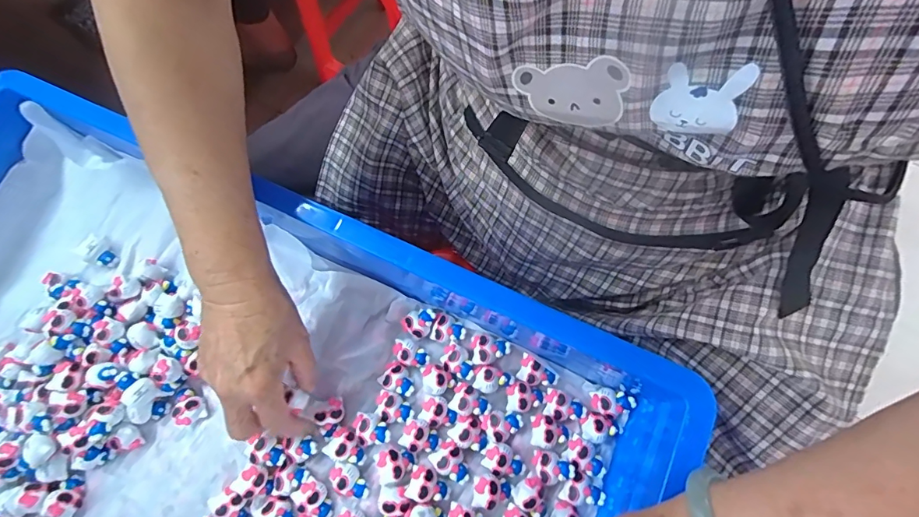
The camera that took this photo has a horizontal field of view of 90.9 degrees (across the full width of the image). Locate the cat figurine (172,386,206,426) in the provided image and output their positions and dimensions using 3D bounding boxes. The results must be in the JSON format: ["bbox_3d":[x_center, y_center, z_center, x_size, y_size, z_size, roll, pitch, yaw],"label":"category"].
[{"bbox_3d":[-0.243,0.131,0.404,0.022,0.012,0.031,-24,72,-7],"label":"cat figurine"}]

